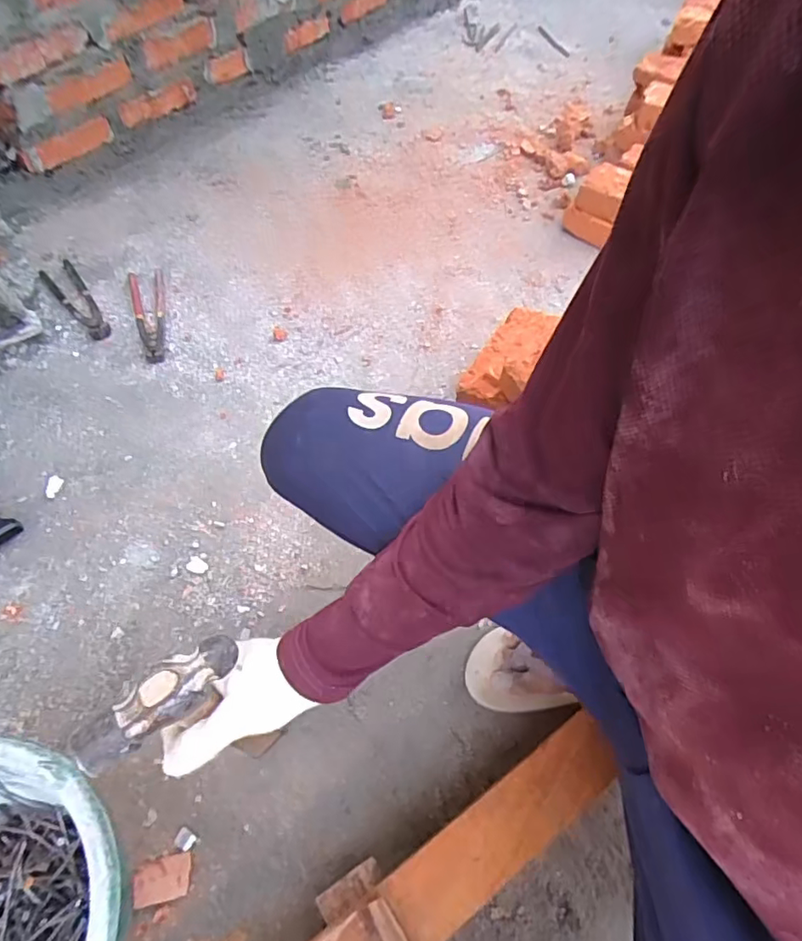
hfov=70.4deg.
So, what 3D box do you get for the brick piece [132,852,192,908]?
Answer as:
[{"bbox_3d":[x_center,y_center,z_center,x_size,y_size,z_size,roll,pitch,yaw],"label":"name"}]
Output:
[{"bbox_3d":[-0.229,0.393,0.546,0.053,0.009,0.035,-11,58,-8],"label":"brick piece"}]

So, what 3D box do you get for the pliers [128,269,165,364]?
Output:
[{"bbox_3d":[-0.422,-0.268,0.963,0.056,0.015,0.222,-17,59,-11],"label":"pliers"}]

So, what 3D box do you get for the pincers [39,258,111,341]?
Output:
[{"bbox_3d":[-0.557,-0.295,0.978,0.055,0.014,0.216,-34,64,-21],"label":"pincers"}]

